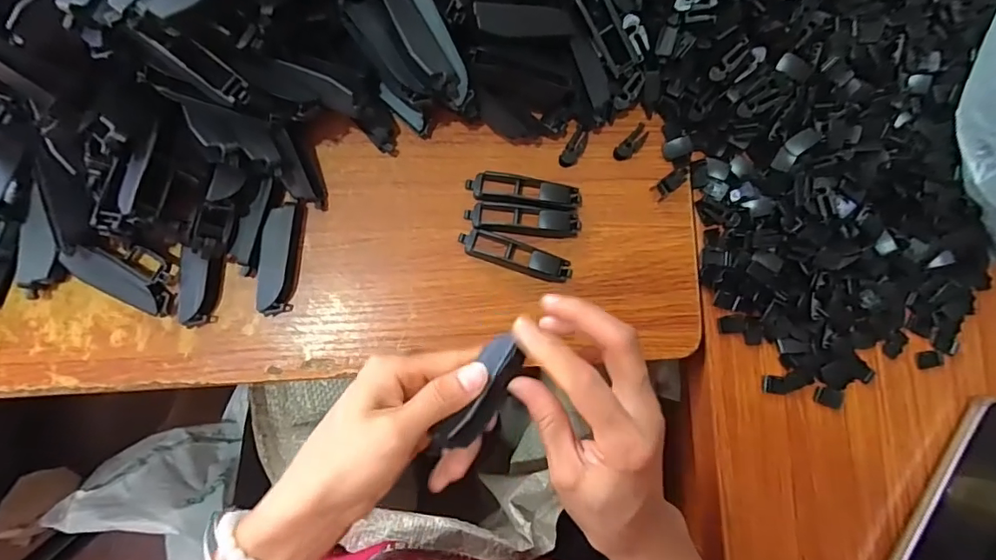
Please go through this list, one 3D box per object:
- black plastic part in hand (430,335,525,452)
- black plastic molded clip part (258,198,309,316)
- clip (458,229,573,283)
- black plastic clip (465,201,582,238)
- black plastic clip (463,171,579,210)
[{"bbox_3d":[-0.008,0.062,0.272,0.022,0.019,0.066,33,79,-3],"label":"black plastic part in hand"},{"bbox_3d":[-0.139,-0.015,0.327,0.020,0.017,0.072,6,85,-6],"label":"black plastic molded clip part"},{"bbox_3d":[0.012,-0.016,0.346,0.079,0.015,0.018,19,83,-5],"label":"clip"},{"bbox_3d":[0.019,-0.040,0.347,0.079,0.014,0.020,5,85,-6],"label":"black plastic clip"},{"bbox_3d":[0.018,-0.060,0.348,0.078,0.015,0.020,10,84,-6],"label":"black plastic clip"}]

